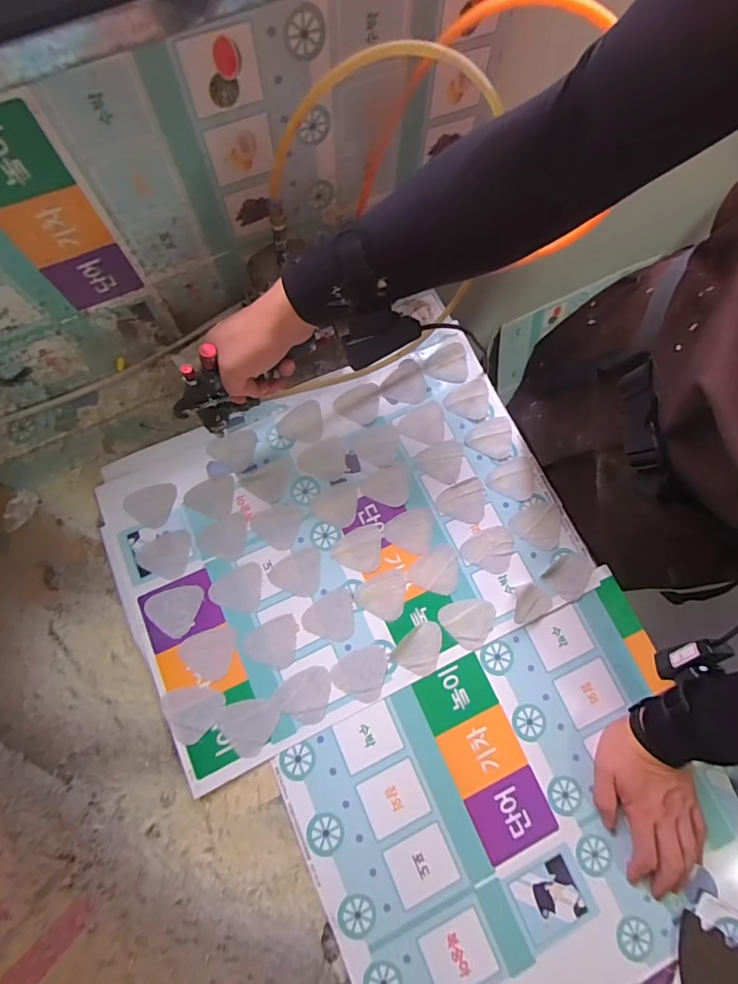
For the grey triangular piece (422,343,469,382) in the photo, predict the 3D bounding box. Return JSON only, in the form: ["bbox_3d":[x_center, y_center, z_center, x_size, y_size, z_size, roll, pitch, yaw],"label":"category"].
[{"bbox_3d":[0.103,-0.173,0.605,0.060,0.007,0.053,-8,78,-3],"label":"grey triangular piece"}]

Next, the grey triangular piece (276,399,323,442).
[{"bbox_3d":[-0.091,-0.092,0.586,0.058,0.004,0.054,-5,77,-2],"label":"grey triangular piece"}]

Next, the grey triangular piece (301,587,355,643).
[{"bbox_3d":[-0.049,0.147,0.532,0.060,0.004,0.058,-6,77,-3],"label":"grey triangular piece"}]

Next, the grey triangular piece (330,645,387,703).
[{"bbox_3d":[-0.008,0.202,0.515,0.056,0.004,0.060,28,78,5],"label":"grey triangular piece"}]

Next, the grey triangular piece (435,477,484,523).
[{"bbox_3d":[0.118,0.014,0.568,0.062,0.004,0.053,-17,78,-5],"label":"grey triangular piece"}]

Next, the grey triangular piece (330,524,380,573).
[{"bbox_3d":[-0.014,0.069,0.552,0.059,0.004,0.056,0,77,-1],"label":"grey triangular piece"}]

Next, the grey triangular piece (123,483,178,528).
[{"bbox_3d":[-0.272,0.013,0.559,0.056,0.004,0.056,14,77,2],"label":"grey triangular piece"}]

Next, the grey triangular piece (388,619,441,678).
[{"bbox_3d":[0.062,0.183,0.526,0.049,0.004,0.061,36,79,7],"label":"grey triangular piece"}]

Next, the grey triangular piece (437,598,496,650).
[{"bbox_3d":[0.120,0.151,0.538,0.059,0.004,0.060,44,80,8],"label":"grey triangular piece"}]

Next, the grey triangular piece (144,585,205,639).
[{"bbox_3d":[-0.227,0.134,0.518,0.058,0.004,0.058,13,77,2],"label":"grey triangular piece"}]

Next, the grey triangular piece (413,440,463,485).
[{"bbox_3d":[0.090,-0.043,0.581,0.059,0.004,0.057,14,77,2],"label":"grey triangular piece"}]

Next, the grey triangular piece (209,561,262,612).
[{"bbox_3d":[-0.158,0.112,0.531,0.057,0.005,0.056,-1,77,-2],"label":"grey triangular piece"}]

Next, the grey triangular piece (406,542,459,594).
[{"bbox_3d":[0.083,0.092,0.550,0.058,0.004,0.059,20,78,3],"label":"grey triangular piece"}]

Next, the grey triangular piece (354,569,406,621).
[{"bbox_3d":[0.018,0.126,0.539,0.065,0.004,0.051,-20,78,-6],"label":"grey triangular piece"}]

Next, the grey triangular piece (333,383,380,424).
[{"bbox_3d":[-0.016,-0.118,0.590,0.057,0.004,0.052,5,87,-3],"label":"grey triangular piece"}]

